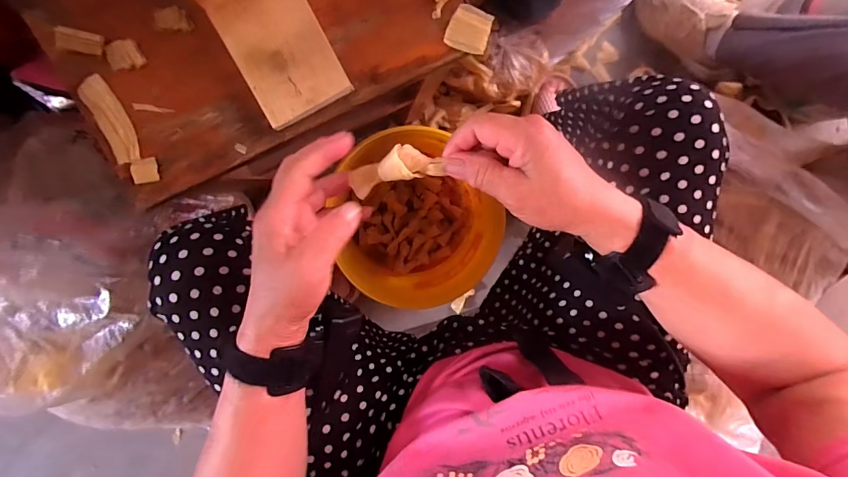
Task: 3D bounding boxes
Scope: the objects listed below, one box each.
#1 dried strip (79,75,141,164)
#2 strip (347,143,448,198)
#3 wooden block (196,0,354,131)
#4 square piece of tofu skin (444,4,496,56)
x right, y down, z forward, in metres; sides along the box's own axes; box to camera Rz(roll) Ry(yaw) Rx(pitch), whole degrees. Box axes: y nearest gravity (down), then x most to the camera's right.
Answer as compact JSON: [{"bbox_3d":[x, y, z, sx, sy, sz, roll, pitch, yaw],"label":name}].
[{"bbox_3d":[-0.265,-0.101,0.343,0.024,0.010,0.076,-25,98,0],"label":"dried strip"},{"bbox_3d":[-0.023,-0.051,0.296,0.067,0.019,0.027,-12,99,20],"label":"strip"},{"bbox_3d":[-0.122,-0.160,0.311,0.079,0.078,0.126,-27,98,0],"label":"wooden block"},{"bbox_3d":[0.040,-0.185,0.357,0.037,0.005,0.037,16,96,-5],"label":"square piece of tofu skin"}]

